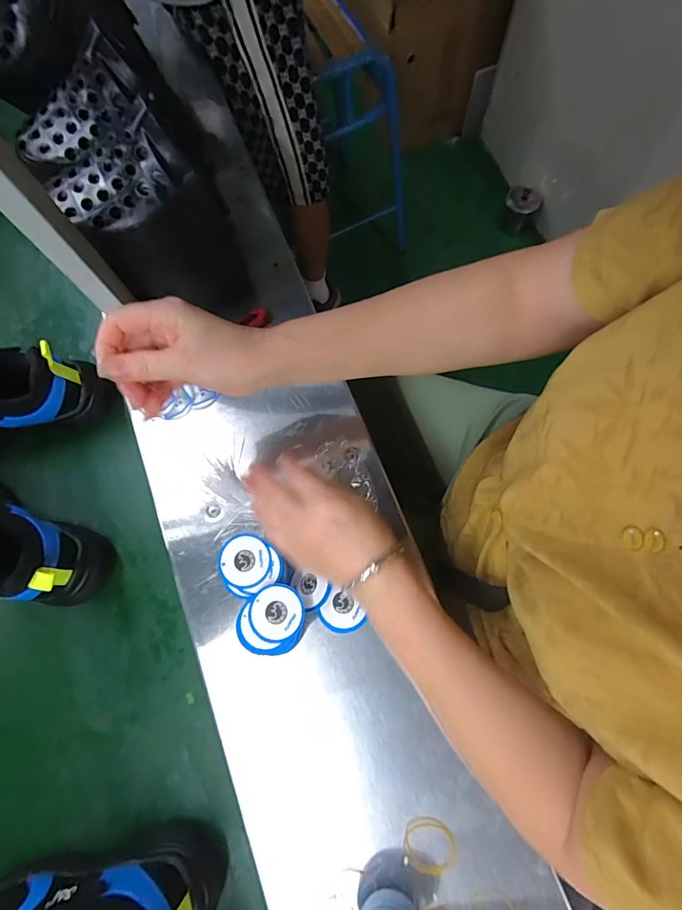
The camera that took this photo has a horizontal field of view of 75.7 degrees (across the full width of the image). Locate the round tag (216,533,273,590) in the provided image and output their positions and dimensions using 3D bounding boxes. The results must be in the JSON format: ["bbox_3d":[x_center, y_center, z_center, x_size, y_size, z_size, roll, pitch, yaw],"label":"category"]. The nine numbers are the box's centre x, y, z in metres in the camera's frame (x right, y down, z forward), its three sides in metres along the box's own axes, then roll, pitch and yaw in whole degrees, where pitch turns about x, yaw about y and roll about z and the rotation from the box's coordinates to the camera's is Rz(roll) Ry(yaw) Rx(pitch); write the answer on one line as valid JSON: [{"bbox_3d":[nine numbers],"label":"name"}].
[{"bbox_3d":[-0.091,0.100,0.413,0.049,0.004,0.048,1,75,-2],"label":"round tag"}]

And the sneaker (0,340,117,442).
[{"bbox_3d":[-0.376,-0.052,0.467,0.232,0.127,0.079,-22,77,-8],"label":"sneaker"}]

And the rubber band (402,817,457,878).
[{"bbox_3d":[0.076,0.336,0.377,0.045,0.004,0.041,1,75,-2],"label":"rubber band"}]

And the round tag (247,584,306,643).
[{"bbox_3d":[-0.058,0.142,0.396,0.048,0.005,0.048,1,75,-2],"label":"round tag"}]

